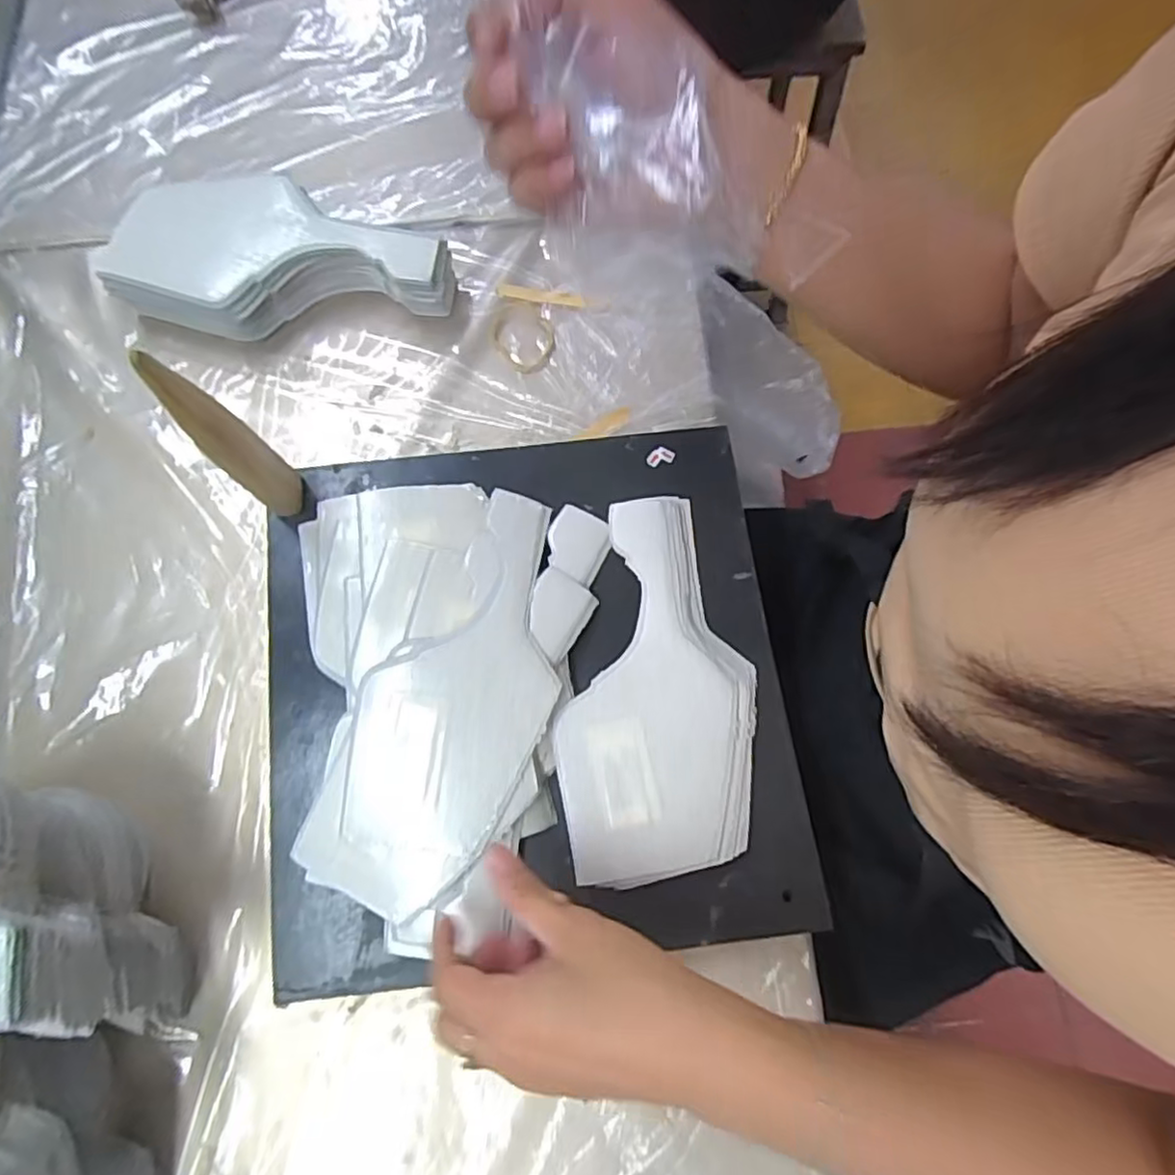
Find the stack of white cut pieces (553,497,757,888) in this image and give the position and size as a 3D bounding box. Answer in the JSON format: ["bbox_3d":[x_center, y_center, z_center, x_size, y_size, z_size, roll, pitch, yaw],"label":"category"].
[{"bbox_3d":[0.045,0.054,0.380,0.105,0.026,0.218,8,77,3],"label":"stack of white cut pieces"}]

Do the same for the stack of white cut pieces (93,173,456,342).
[{"bbox_3d":[-0.210,-0.232,0.458,0.222,0.052,0.099,-10,77,-1],"label":"stack of white cut pieces"}]

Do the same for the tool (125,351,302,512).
[{"bbox_3d":[-0.185,-0.070,0.353,0.014,0.165,0.026,39,80,10],"label":"tool"}]

